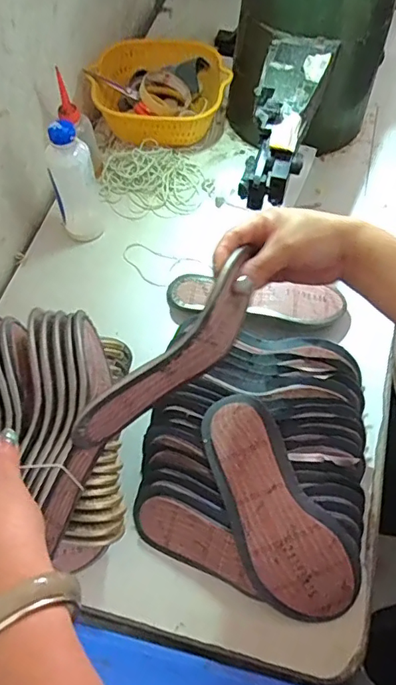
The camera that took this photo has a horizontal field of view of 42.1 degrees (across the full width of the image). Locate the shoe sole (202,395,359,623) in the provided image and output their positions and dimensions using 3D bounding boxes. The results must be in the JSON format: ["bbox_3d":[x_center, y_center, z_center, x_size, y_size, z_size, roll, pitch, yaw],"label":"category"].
[{"bbox_3d":[0.071,0.164,0.513,0.096,0.060,0.223,-27,62,-13],"label":"shoe sole"}]

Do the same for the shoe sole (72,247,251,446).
[{"bbox_3d":[-0.019,0.014,0.430,0.197,0.063,0.018,-43,50,-9],"label":"shoe sole"}]

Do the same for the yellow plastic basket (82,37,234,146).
[{"bbox_3d":[-0.063,-0.411,0.848,0.213,0.070,0.203,-2,60,1],"label":"yellow plastic basket"}]

